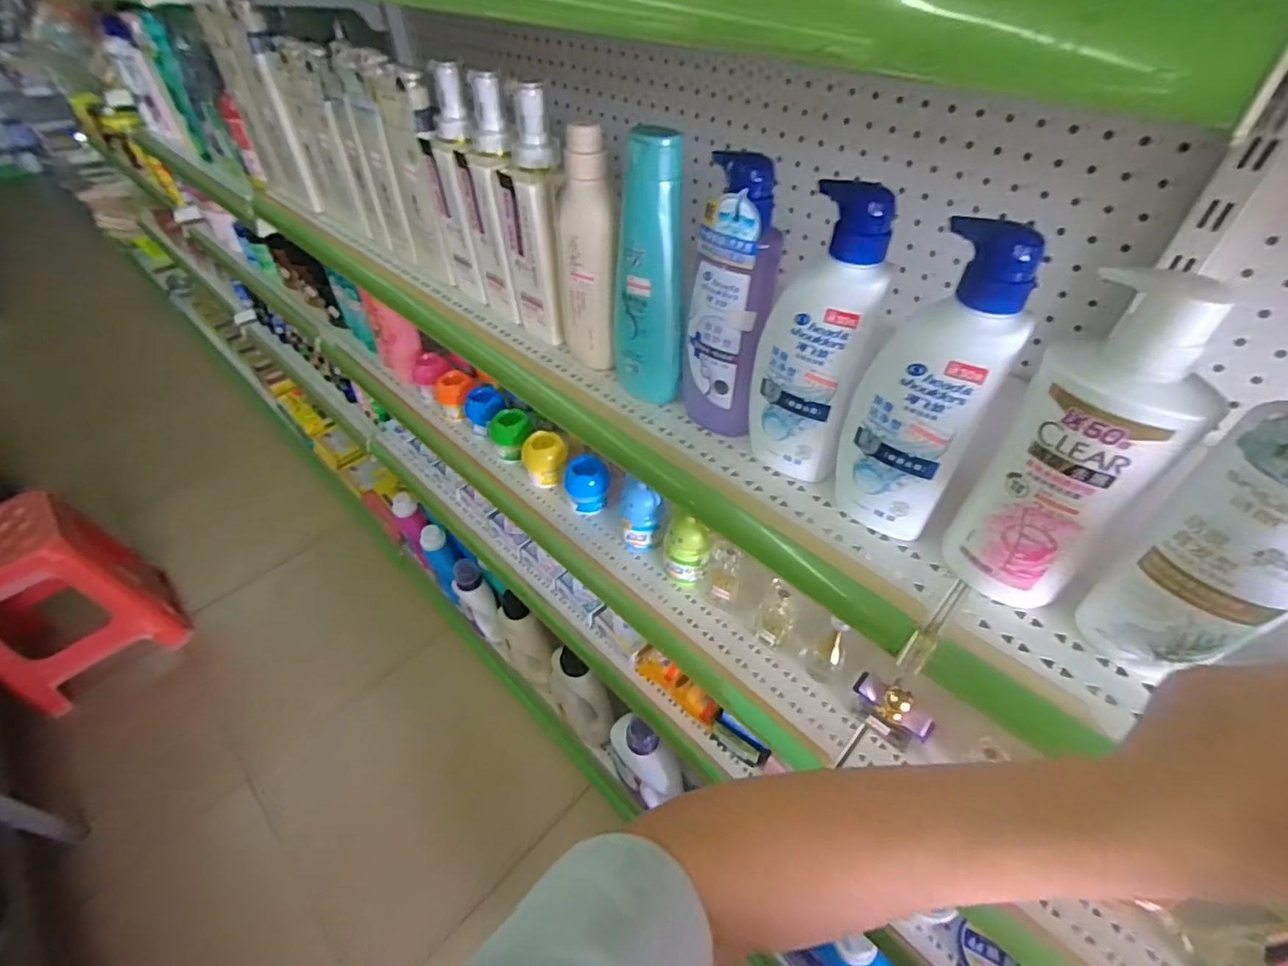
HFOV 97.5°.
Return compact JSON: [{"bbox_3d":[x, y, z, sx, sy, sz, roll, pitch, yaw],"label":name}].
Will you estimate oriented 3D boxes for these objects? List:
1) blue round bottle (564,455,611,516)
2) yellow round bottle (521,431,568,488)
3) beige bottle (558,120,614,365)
[{"bbox_3d":[-0.084,0.004,0.815,0.065,0.064,0.054,26,51,24],"label":"blue round bottle"},{"bbox_3d":[-0.147,-0.036,0.849,0.066,0.063,0.062,-1,45,1],"label":"yellow round bottle"},{"bbox_3d":[-0.054,-0.201,0.520,0.054,0.205,0.054,-6,46,-5],"label":"beige bottle"}]

